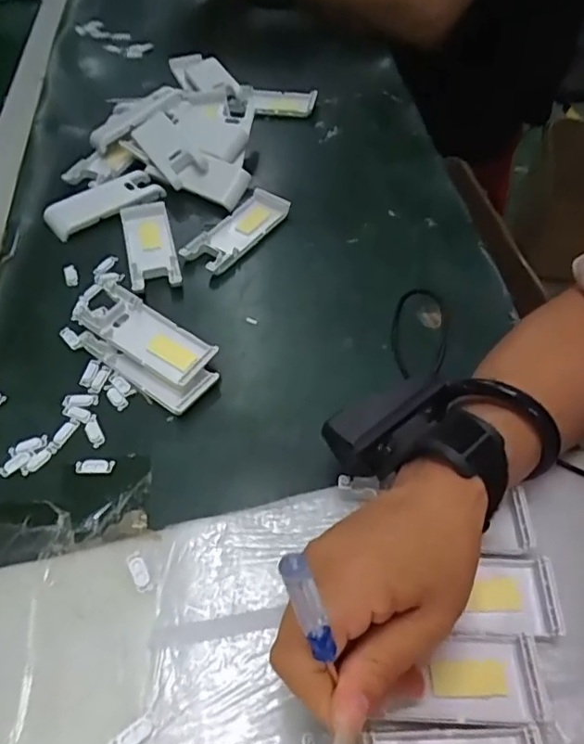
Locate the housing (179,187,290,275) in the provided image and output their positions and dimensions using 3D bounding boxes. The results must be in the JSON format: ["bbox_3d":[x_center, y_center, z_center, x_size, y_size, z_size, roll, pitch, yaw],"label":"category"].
[{"bbox_3d":[-0.047,-0.123,0.490,0.043,0.015,0.099,29,58,21],"label":"housing"}]

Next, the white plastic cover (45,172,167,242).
[{"bbox_3d":[-0.170,-0.154,0.514,0.103,0.008,0.043,-31,58,-21],"label":"white plastic cover"}]

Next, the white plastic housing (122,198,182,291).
[{"bbox_3d":[-0.121,-0.109,0.484,0.039,0.010,0.110,-13,53,-9],"label":"white plastic housing"}]

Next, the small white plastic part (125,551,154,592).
[{"bbox_3d":[-0.083,0.108,0.307,0.009,0.004,0.023,-25,56,-18],"label":"small white plastic part"}]

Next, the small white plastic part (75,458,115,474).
[{"bbox_3d":[-0.125,0.060,0.360,0.025,0.004,0.009,-2,52,-1],"label":"small white plastic part"}]

